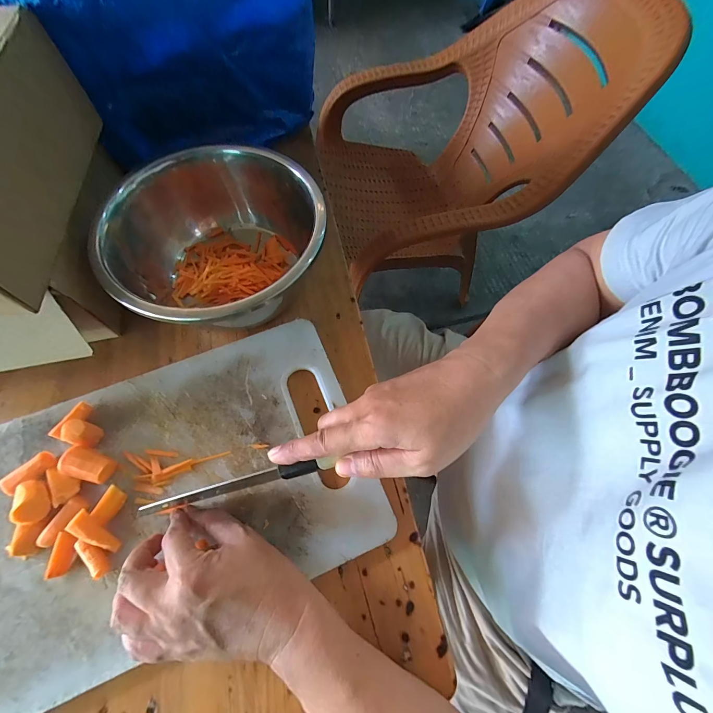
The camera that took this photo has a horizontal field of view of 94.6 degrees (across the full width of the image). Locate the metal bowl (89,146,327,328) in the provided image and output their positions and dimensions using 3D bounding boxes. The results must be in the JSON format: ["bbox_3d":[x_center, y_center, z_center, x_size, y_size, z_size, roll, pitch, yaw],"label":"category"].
[{"bbox_3d":[-0.152,-0.125,0.380,0.216,0.118,0.216,1,66,-1],"label":"metal bowl"}]

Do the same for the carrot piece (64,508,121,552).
[{"bbox_3d":[-0.227,0.154,0.286,0.045,0.009,0.016,43,75,-10],"label":"carrot piece"}]

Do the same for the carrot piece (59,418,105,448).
[{"bbox_3d":[-0.263,0.074,0.319,0.023,0.034,0.022,1,66,-1],"label":"carrot piece"}]

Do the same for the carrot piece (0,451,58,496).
[{"bbox_3d":[-0.307,0.111,0.311,0.020,0.018,0.043,42,71,16],"label":"carrot piece"}]

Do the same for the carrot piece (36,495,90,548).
[{"bbox_3d":[-0.261,0.147,0.292,0.016,0.010,0.042,29,68,11],"label":"carrot piece"}]

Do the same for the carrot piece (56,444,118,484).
[{"bbox_3d":[-0.251,0.101,0.311,0.040,0.025,0.027,13,66,4],"label":"carrot piece"}]

